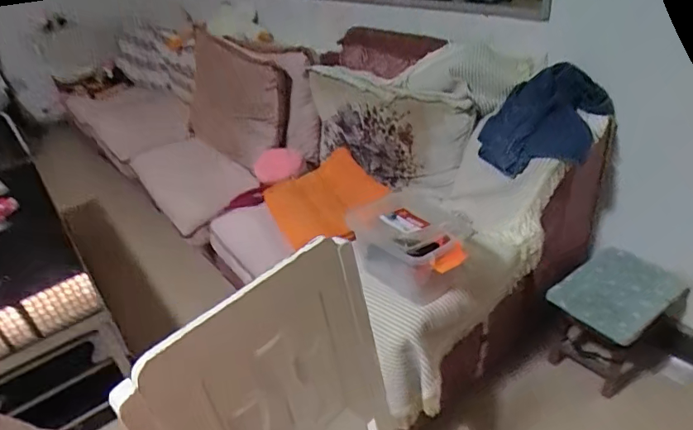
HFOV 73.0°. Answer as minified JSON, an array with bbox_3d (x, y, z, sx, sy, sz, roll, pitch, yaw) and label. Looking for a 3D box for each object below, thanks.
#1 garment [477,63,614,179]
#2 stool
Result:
[{"bbox_3d":[0.547,-0.267,1.324,0.298,0.237,0.189,18,41,31],"label":"garment"},{"bbox_3d":[0.854,0.343,1.506,0.341,0.346,0.266,-25,38,-24],"label":"stool"}]

